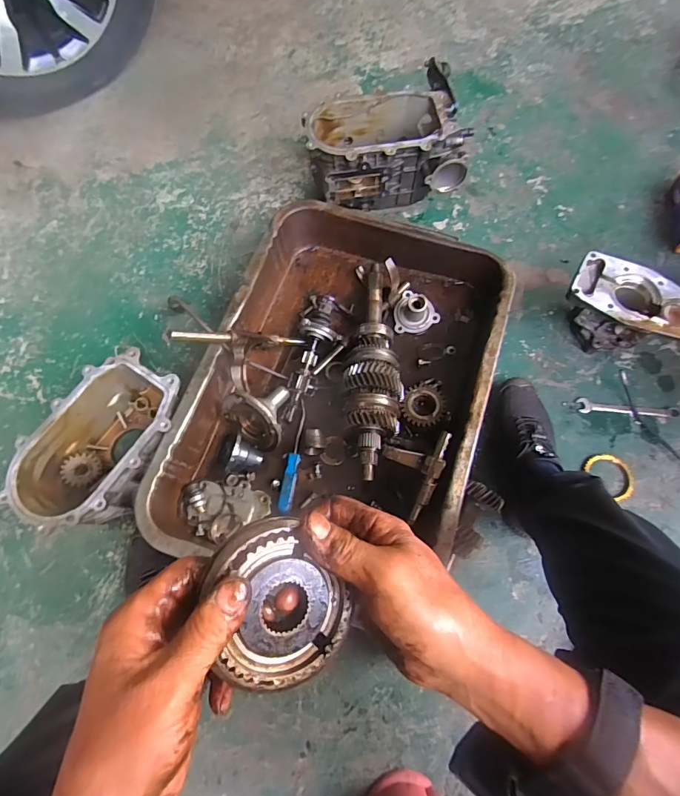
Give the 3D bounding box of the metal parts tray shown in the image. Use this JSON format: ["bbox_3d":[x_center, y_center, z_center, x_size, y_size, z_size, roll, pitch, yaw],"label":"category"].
[{"bbox_3d":[0.005,-0.022,0.724,0.450,0.124,0.618,16,72,7],"label":"metal parts tray"}]

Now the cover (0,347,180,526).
[{"bbox_3d":[-0.362,0.074,0.674,0.161,0.117,0.270,34,75,12],"label":"cover"}]

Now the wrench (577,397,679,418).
[{"bbox_3d":[0.510,0.021,0.749,0.169,0.013,0.027,8,71,4],"label":"wrench"}]

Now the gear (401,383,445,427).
[{"bbox_3d":[0.144,0.007,0.727,0.070,0.027,0.083,26,74,10],"label":"gear"}]

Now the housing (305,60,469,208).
[{"bbox_3d":[0.085,-0.477,0.843,0.290,0.148,0.192,-5,70,-1],"label":"housing"}]

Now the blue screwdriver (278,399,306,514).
[{"bbox_3d":[-0.077,0.099,0.711,0.019,0.026,0.180,9,72,4],"label":"blue screwdriver"}]

